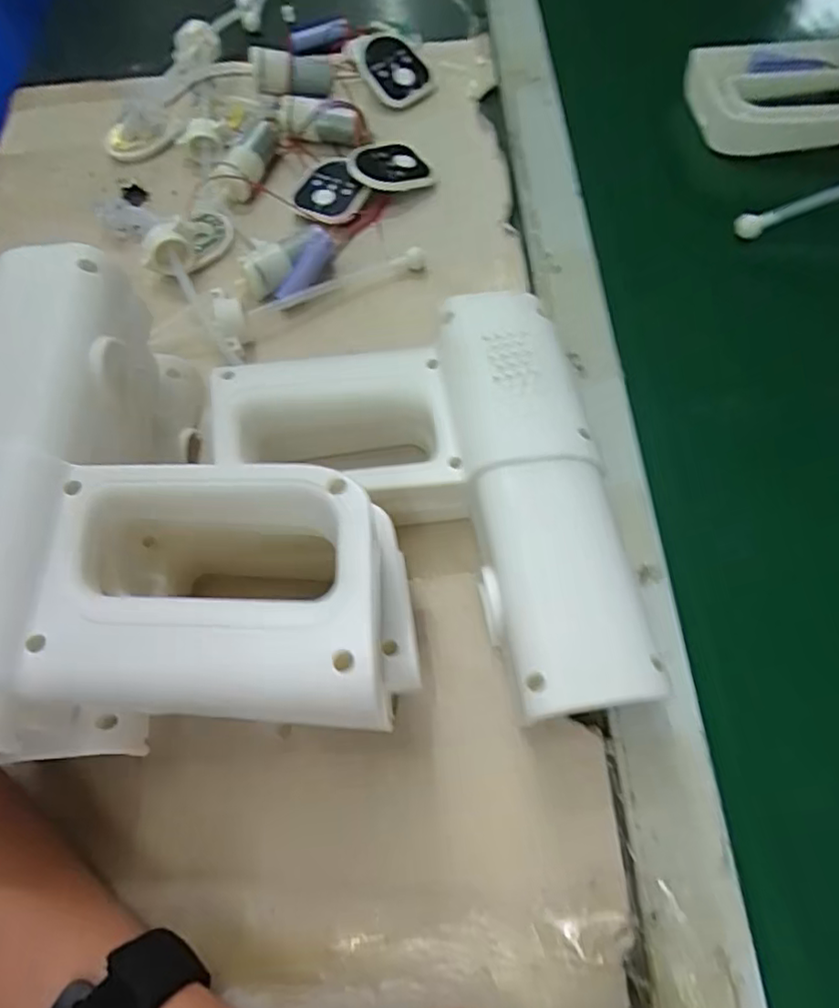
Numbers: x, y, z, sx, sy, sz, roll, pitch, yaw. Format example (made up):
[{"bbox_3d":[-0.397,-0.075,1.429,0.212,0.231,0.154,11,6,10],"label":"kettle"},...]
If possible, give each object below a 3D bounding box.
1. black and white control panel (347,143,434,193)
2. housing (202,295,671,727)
[{"bbox_3d":[-0.021,-0.233,0.423,0.053,0.010,0.037,-17,74,-22],"label":"black and white control panel"},{"bbox_3d":[0.005,0.007,0.293,0.169,0.061,0.198,-16,65,-4],"label":"housing"}]

